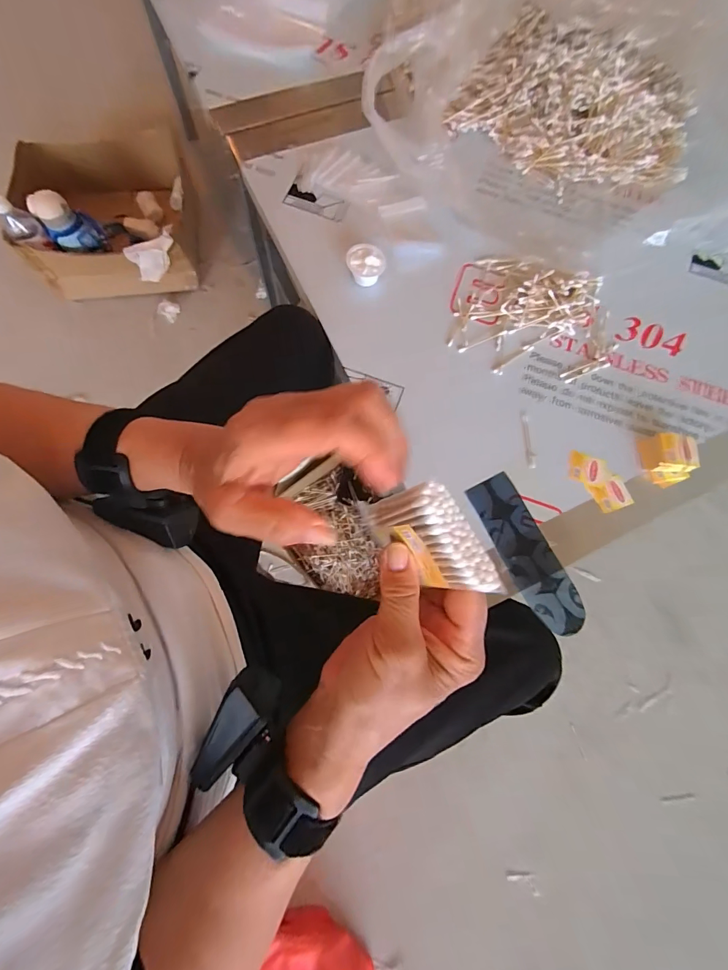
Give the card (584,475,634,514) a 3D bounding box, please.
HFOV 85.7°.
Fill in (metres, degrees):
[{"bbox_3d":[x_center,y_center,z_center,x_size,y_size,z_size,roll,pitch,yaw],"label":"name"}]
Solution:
[{"bbox_3d":[0.308,0.012,0.490,0.048,0.004,0.040,-15,76,-7],"label":"card"}]

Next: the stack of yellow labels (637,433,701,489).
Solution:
[{"bbox_3d":[0.380,-0.032,0.491,0.053,0.030,0.060,-2,75,-4],"label":"stack of yellow labels"}]

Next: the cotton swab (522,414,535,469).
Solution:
[{"bbox_3d":[0.213,-0.057,0.508,0.009,0.004,0.073,-1,77,-2],"label":"cotton swab"}]

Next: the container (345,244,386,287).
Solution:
[{"bbox_3d":[0.003,-0.303,0.542,0.051,0.030,0.051,1,75,-3],"label":"container"}]

